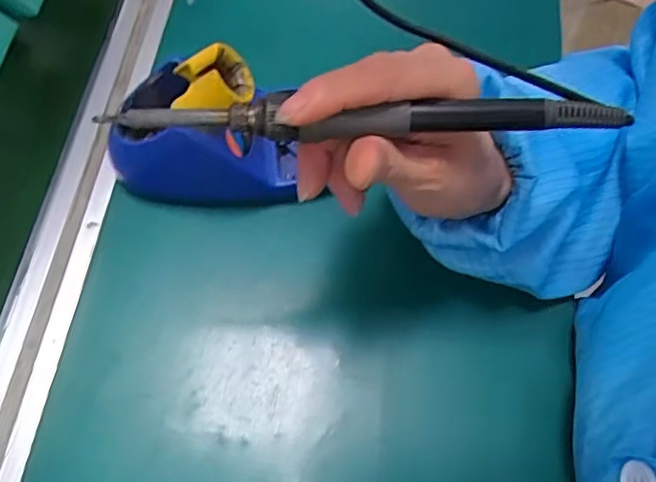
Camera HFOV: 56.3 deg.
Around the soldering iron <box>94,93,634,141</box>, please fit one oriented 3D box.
[{"bbox_3d":[0.014,-0.049,0.247,0.210,0.014,0.013,0,64,2],"label":"soldering iron"}]

